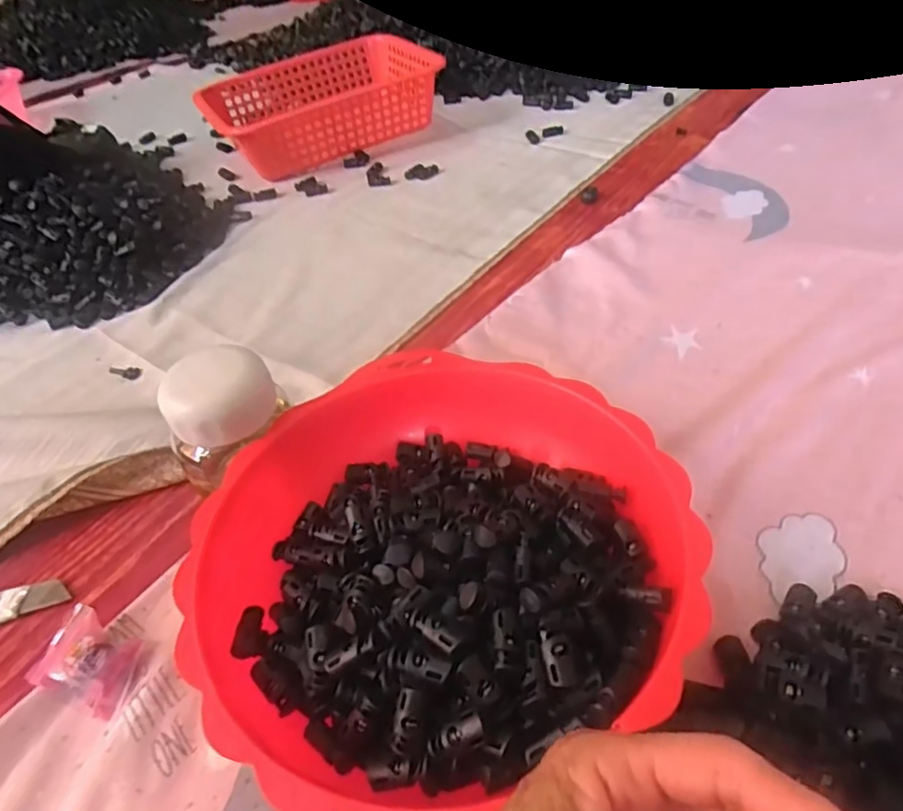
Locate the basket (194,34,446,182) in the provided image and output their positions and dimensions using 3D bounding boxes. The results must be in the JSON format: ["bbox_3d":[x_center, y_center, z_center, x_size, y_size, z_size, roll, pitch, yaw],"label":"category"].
[{"bbox_3d":[-0.168,-0.403,0.842,0.290,0.089,0.197,-26,45,-19],"label":"basket"}]

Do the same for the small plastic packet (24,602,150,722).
[{"bbox_3d":[-0.193,0.138,0.335,0.057,0.023,0.040,11,46,19],"label":"small plastic packet"}]

